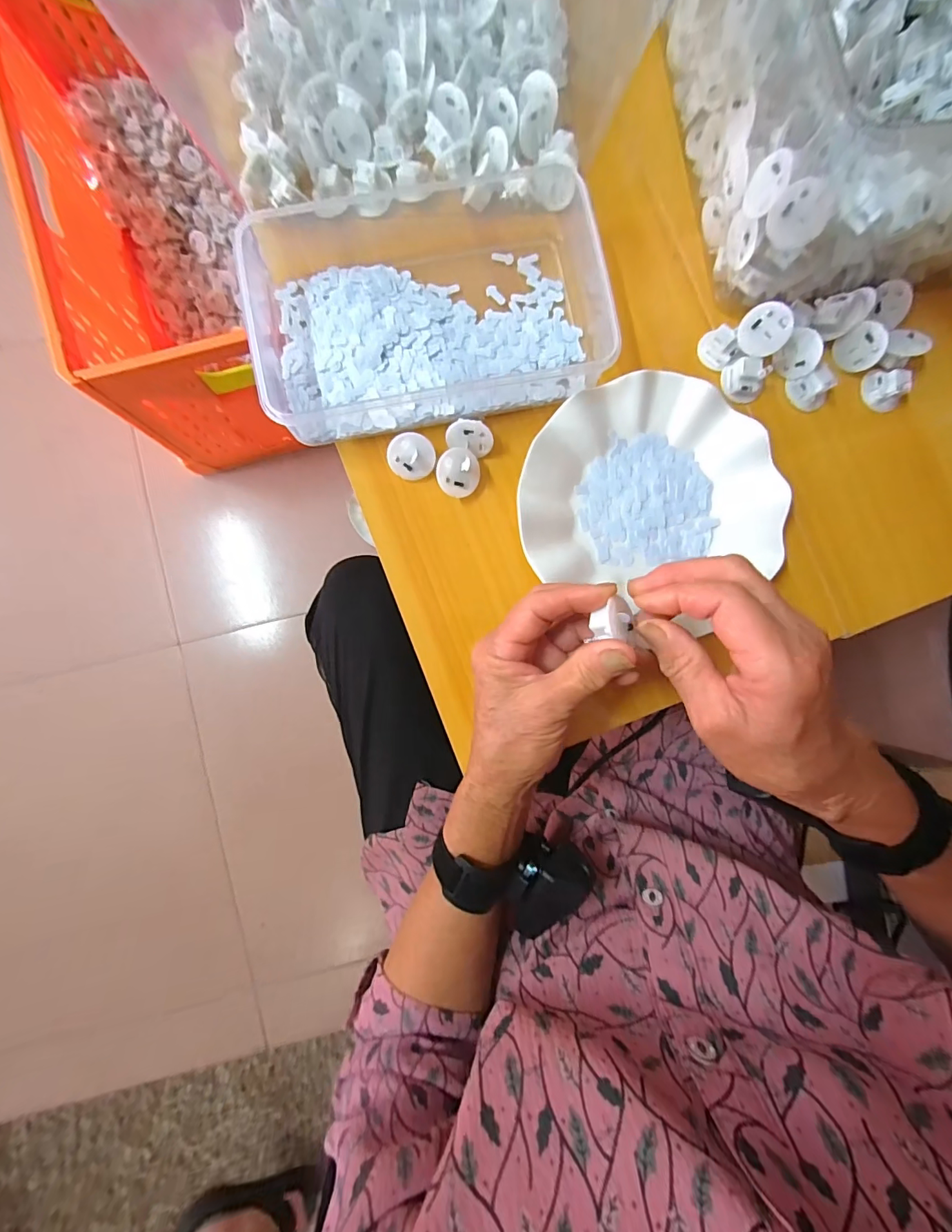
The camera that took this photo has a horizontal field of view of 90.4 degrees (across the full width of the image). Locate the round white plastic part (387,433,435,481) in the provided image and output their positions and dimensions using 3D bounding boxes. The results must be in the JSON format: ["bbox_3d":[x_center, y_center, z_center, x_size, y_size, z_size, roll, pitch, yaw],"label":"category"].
[{"bbox_3d":[-0.045,-0.112,0.333,0.032,0.021,0.025,5,86,-1],"label":"round white plastic part"}]

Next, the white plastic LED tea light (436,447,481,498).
[{"bbox_3d":[-0.012,-0.101,0.332,0.030,0.018,0.030,0,86,-1],"label":"white plastic LED tea light"}]

